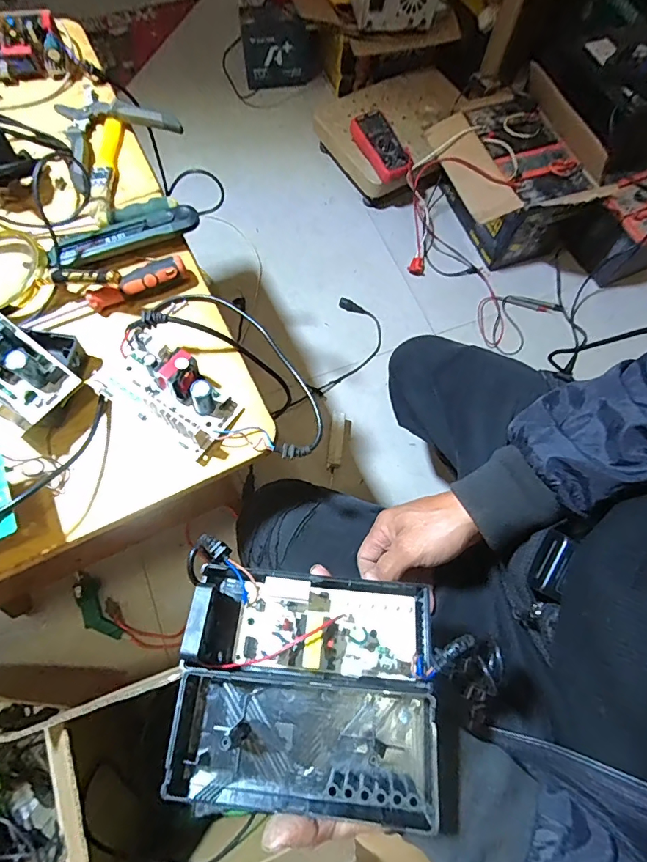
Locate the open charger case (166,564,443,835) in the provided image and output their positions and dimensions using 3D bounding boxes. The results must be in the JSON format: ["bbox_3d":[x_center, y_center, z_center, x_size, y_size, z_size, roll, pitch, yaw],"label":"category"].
[{"bbox_3d":[-0.012,0.182,0.311,0.180,0.055,0.154,8,75,1],"label":"open charger case"}]

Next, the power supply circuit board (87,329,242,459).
[{"bbox_3d":[-0.142,-0.038,0.390,0.125,0.037,0.069,32,73,8],"label":"power supply circuit board"}]

